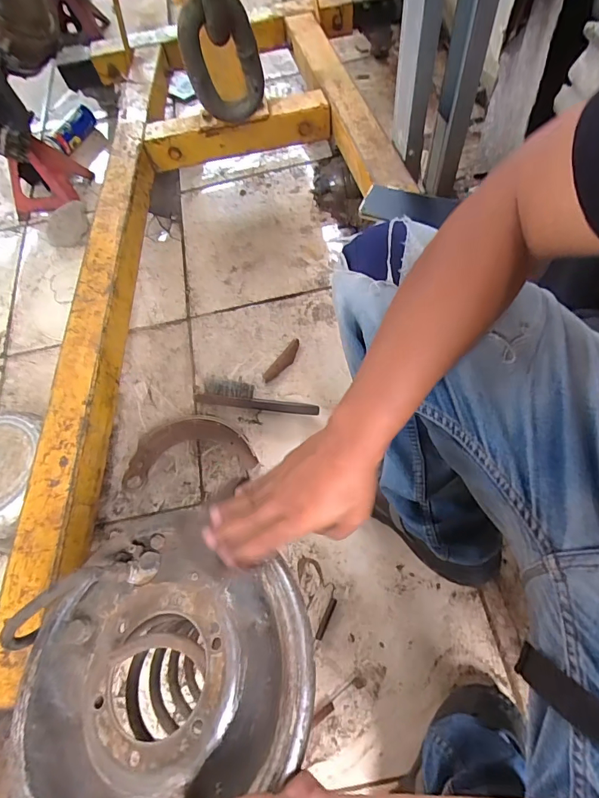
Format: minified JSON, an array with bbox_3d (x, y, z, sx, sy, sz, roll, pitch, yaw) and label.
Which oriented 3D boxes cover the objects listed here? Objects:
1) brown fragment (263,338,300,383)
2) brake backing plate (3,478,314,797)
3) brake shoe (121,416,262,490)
[{"bbox_3d":[-0.032,-0.079,0.841,0.031,0.014,0.112,33,70,17],"label":"brown fragment"},{"bbox_3d":[-0.124,0.225,0.353,0.237,0.073,0.257,-1,64,3],"label":"brake backing plate"},{"bbox_3d":[-0.202,0.076,0.757,0.234,0.034,0.125,-9,64,-1],"label":"brake shoe"}]

